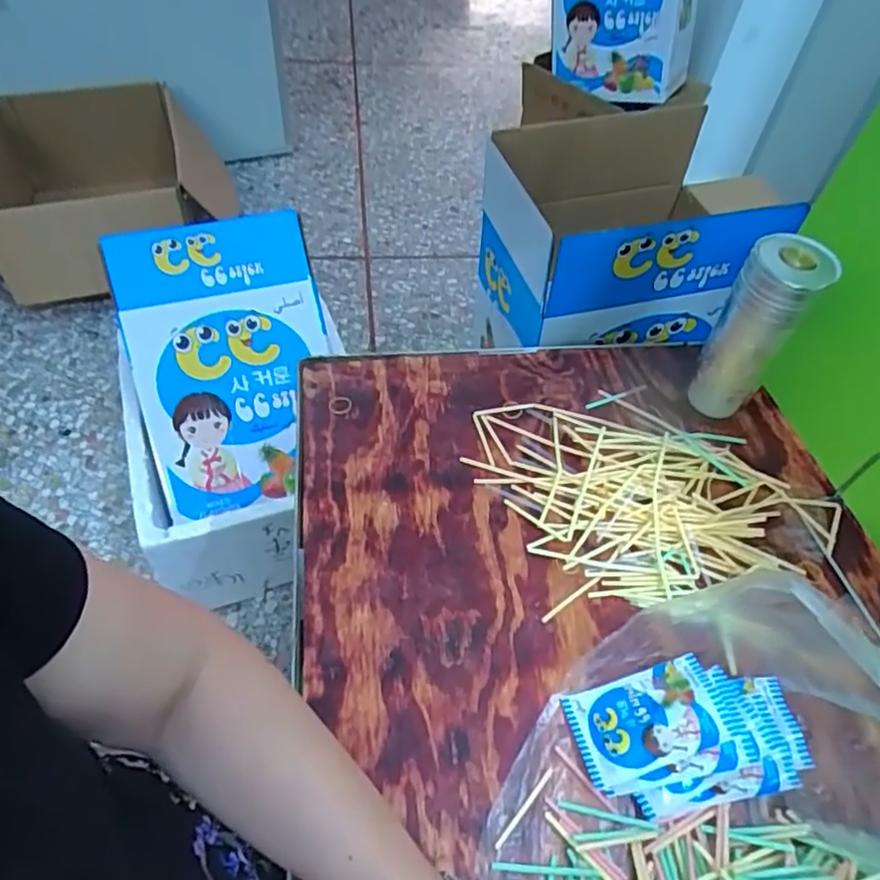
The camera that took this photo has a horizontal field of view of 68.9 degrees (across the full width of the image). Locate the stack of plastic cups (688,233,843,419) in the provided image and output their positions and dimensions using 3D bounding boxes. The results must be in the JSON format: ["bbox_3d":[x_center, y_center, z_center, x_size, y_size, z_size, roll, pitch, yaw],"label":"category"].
[{"bbox_3d":[0.282,-0.093,0.580,0.061,0.181,0.052,32,59,21],"label":"stack of plastic cups"}]

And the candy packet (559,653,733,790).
[{"bbox_3d":[0.145,0.196,0.454,0.102,0.009,0.064,-21,42,1],"label":"candy packet"}]

